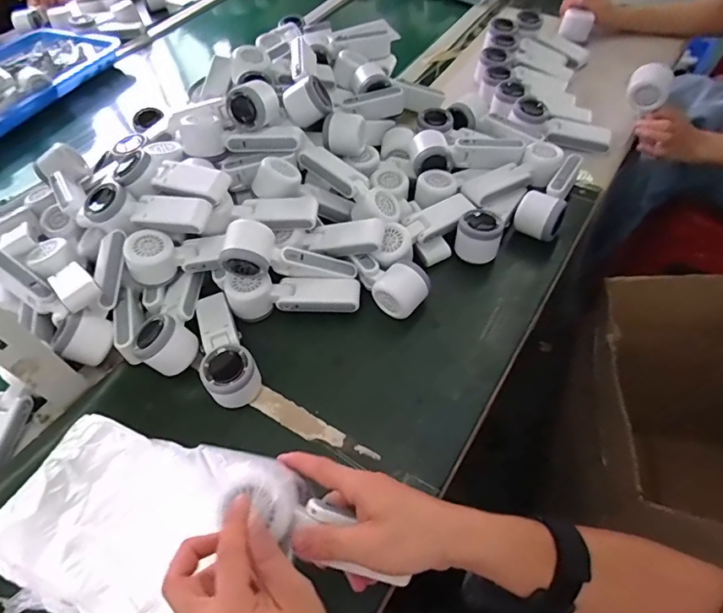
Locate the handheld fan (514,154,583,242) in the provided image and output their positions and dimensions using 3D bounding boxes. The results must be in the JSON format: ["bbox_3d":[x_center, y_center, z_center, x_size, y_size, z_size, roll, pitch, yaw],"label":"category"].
[{"bbox_3d":[0.271,-0.160,0.683,0.058,0.052,0.150,24,59,20],"label":"handheld fan"}]

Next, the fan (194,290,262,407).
[{"bbox_3d":[-0.169,0.045,0.567,0.058,0.055,0.149,-26,56,-13],"label":"fan"}]

